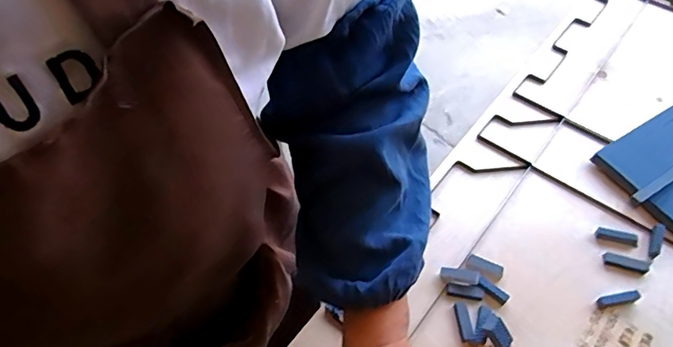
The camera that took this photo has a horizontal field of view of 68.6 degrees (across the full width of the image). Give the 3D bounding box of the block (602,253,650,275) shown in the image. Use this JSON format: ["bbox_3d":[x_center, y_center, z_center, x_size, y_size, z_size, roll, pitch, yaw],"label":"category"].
[{"bbox_3d":[0.306,0.096,0.521,0.046,0.007,0.014,14,54,9],"label":"block"}]

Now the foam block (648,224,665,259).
[{"bbox_3d":[0.349,0.073,0.537,0.012,0.005,0.042,21,72,14],"label":"foam block"}]

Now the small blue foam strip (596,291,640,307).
[{"bbox_3d":[0.283,0.126,0.495,0.042,0.006,0.011,-8,55,-5],"label":"small blue foam strip"}]

